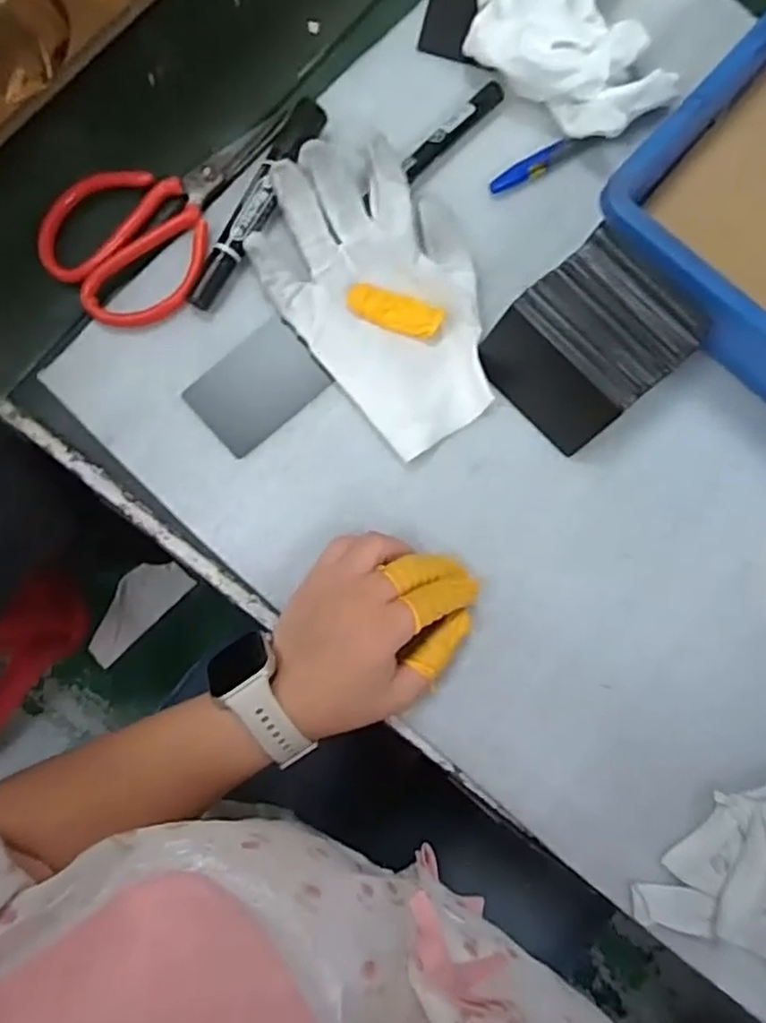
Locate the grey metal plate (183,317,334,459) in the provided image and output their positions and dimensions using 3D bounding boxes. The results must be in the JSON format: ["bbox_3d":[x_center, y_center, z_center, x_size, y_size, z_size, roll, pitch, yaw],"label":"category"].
[{"bbox_3d":[-0.076,-0.075,0.421,0.075,0.007,0.053,-41,89,-2],"label":"grey metal plate"}]

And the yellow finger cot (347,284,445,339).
[{"bbox_3d":[0.007,-0.120,0.417,0.057,0.012,0.020,18,88,0],"label":"yellow finger cot"}]

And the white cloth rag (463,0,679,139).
[{"bbox_3d":[0.112,-0.312,0.438,0.120,0.037,0.172,-13,88,-2],"label":"white cloth rag"}]

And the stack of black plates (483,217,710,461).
[{"bbox_3d":[0.118,-0.097,0.404,0.096,0.047,0.087,-44,87,-7],"label":"stack of black plates"}]

